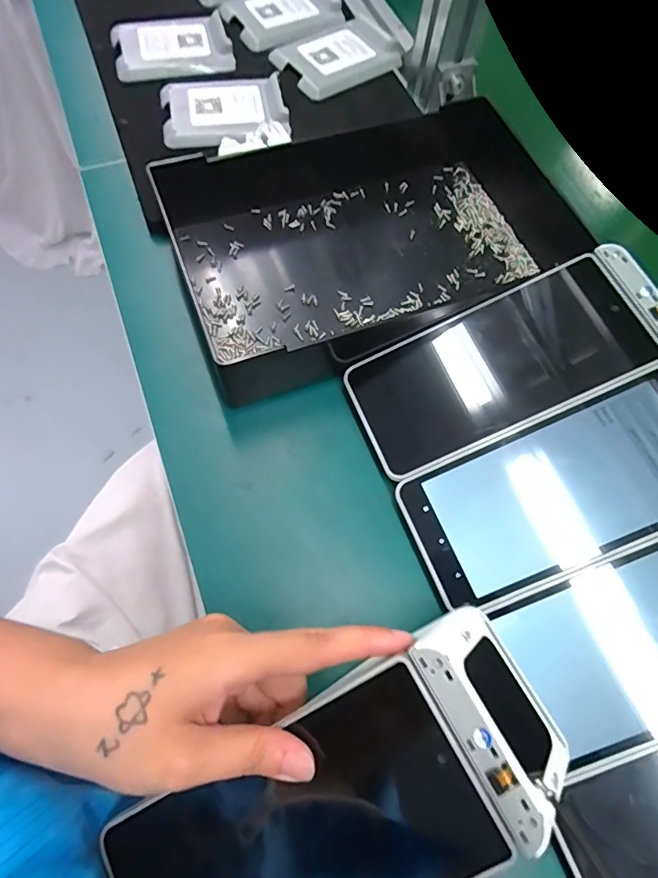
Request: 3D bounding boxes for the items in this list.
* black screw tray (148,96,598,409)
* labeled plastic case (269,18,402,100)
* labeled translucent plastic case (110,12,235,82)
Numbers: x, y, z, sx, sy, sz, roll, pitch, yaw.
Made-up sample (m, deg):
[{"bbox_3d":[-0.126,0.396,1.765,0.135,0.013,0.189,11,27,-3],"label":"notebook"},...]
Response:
[{"bbox_3d":[0.039,-0.144,0.339,0.291,0.037,0.168,-21,71,-10],"label":"black screw tray"},{"bbox_3d":[0.007,-0.347,0.435,0.102,0.011,0.072,-32,73,-15],"label":"labeled plastic case"},{"bbox_3d":[-0.138,-0.344,0.424,0.101,0.014,0.072,-13,69,-9],"label":"labeled translucent plastic case"}]

